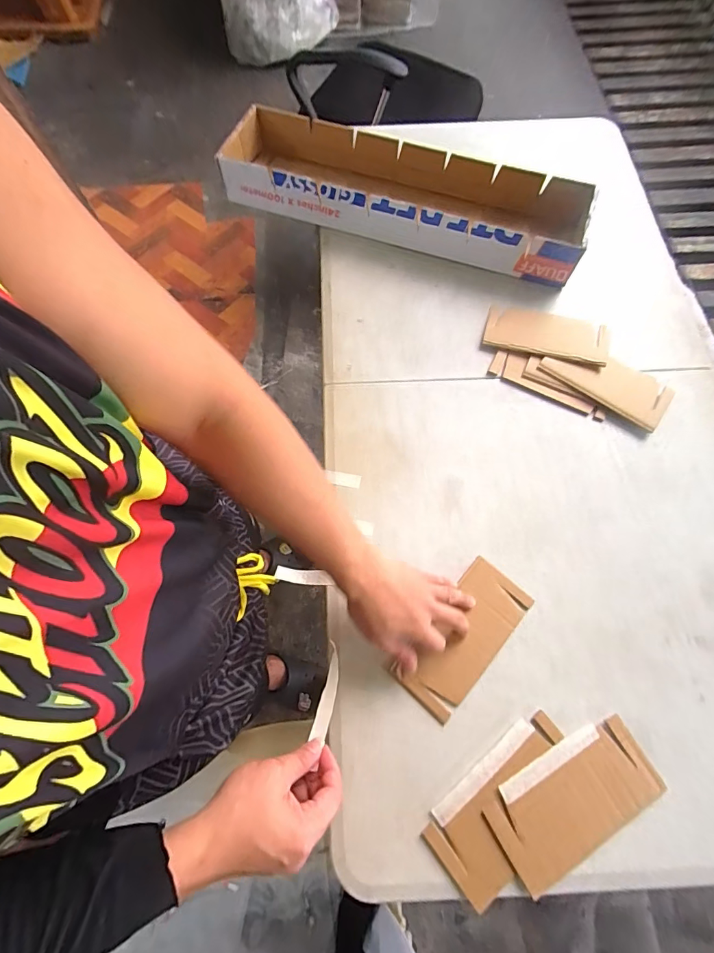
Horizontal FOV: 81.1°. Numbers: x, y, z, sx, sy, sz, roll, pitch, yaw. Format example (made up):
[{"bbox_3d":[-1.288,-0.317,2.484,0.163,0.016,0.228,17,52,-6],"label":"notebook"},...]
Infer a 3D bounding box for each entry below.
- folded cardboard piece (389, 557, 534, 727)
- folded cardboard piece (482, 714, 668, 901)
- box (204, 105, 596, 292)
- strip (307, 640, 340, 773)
[{"bbox_3d":[0.131,0.194,0.505,0.083,0.010,0.182,37,73,13],"label":"folded cardboard piece"},{"bbox_3d":[0.227,0.335,0.438,0.180,0.011,0.089,-27,72,-10],"label":"folded cardboard piece"},{"bbox_3d":[0.070,-0.498,0.738,0.639,0.085,0.184,19,70,7],"label":"box"},{"bbox_3d":[-0.031,0.231,0.457,0.017,0.012,0.096,10,48,4],"label":"strip"}]

